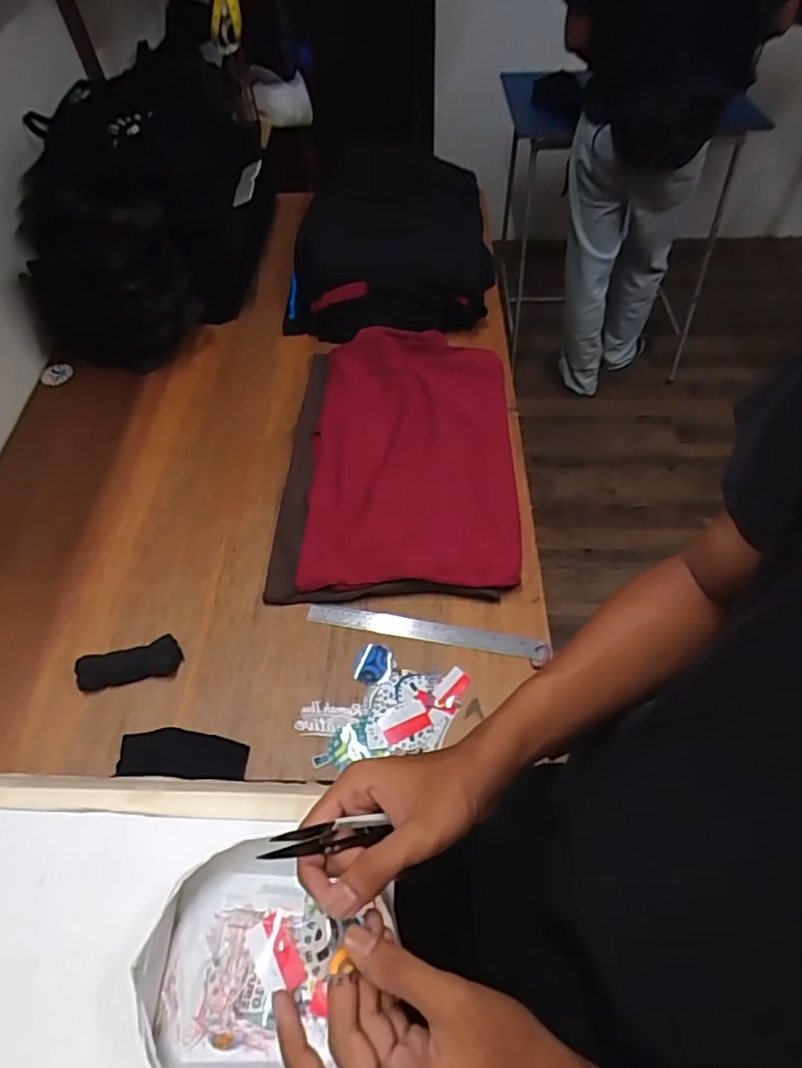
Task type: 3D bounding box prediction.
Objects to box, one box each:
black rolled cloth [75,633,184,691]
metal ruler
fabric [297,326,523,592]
[{"bbox_3d":[-0.356,0.171,0.776,0.123,0.033,0.049,-11,56,-7],"label":"black rolled cloth"},{"bbox_3d":[0.034,0.133,0.811,0.327,0.008,0.030,9,65,7],"label":"metal ruler"},{"bbox_3d":[0.025,-0.136,0.968,0.329,0.054,0.520,6,57,-6],"label":"fabric"}]

